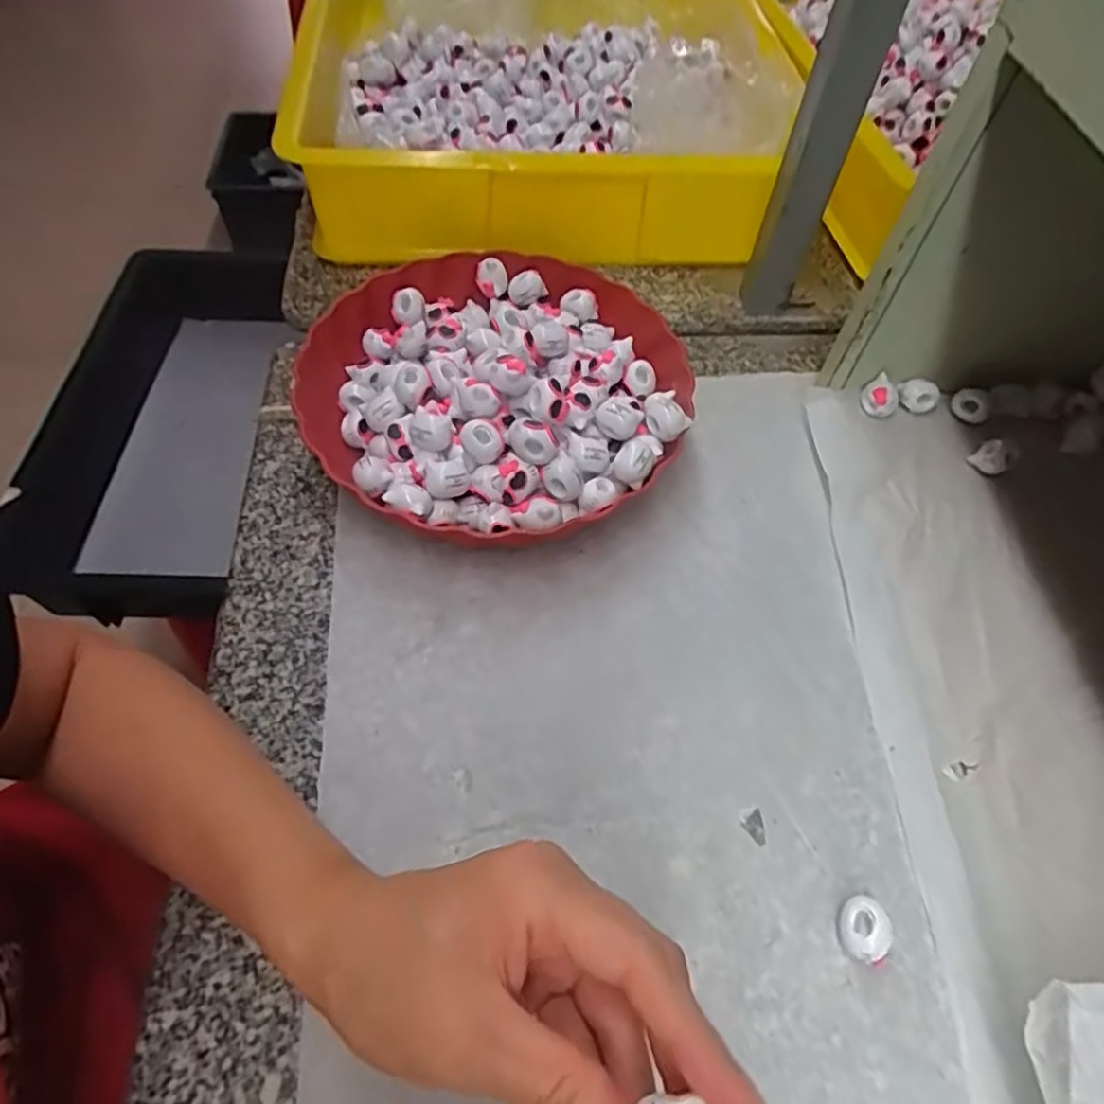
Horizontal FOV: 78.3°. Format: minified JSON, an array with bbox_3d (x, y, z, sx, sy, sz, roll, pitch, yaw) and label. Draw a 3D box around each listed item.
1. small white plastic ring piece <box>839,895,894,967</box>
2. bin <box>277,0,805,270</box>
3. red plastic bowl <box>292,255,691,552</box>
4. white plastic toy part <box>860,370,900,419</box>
[{"bbox_3d":[0.140,0.170,0.306,0.020,0.020,0.027,9,57,2],"label":"small white plastic ring piece"},{"bbox_3d":[-0.018,-0.503,0.664,0.414,0.114,0.599,-4,58,-5],"label":"bin"},{"bbox_3d":[-0.036,-0.112,0.439,0.236,0.067,0.233,0,59,0],"label":"red plastic bowl"},{"bbox_3d":[0.224,-0.105,0.461,0.024,0.021,0.022,30,61,15],"label":"white plastic toy part"}]

